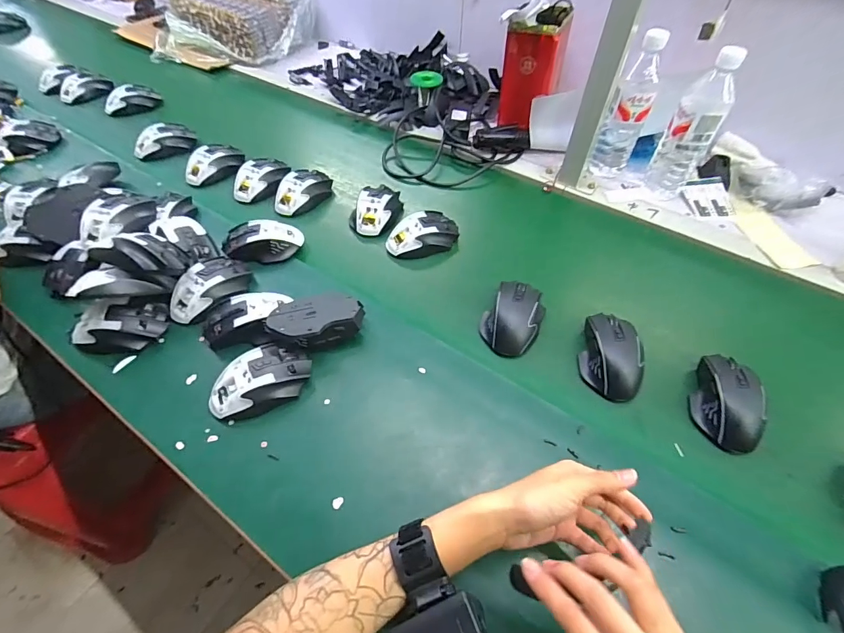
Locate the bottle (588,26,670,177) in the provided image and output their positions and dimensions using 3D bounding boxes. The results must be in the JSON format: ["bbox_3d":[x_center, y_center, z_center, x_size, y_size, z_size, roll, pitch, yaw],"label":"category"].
[{"bbox_3d":[0.343,-0.335,0.671,0.064,0.224,0.080,23,58,16],"label":"bottle"}]

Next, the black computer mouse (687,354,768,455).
[{"bbox_3d":[0.352,0.096,0.467,0.069,0.041,0.114,8,55,5],"label":"black computer mouse"}]

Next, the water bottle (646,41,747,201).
[{"bbox_3d":[0.419,-0.287,0.627,0.074,0.226,0.055,32,61,21],"label":"water bottle"}]

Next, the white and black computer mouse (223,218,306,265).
[{"bbox_3d":[-0.241,-0.111,0.613,0.112,0.045,0.065,-10,55,-7],"label":"white and black computer mouse"}]

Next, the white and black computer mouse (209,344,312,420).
[{"bbox_3d":[-0.190,0.074,0.473,0.115,0.037,0.068,-25,59,-17],"label":"white and black computer mouse"}]

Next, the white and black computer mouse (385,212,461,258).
[{"bbox_3d":[0.001,-0.132,0.636,0.118,0.032,0.071,-20,57,-14],"label":"white and black computer mouse"}]

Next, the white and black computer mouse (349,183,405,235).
[{"bbox_3d":[-0.075,-0.181,0.673,0.065,0.036,0.103,18,57,12],"label":"white and black computer mouse"}]

